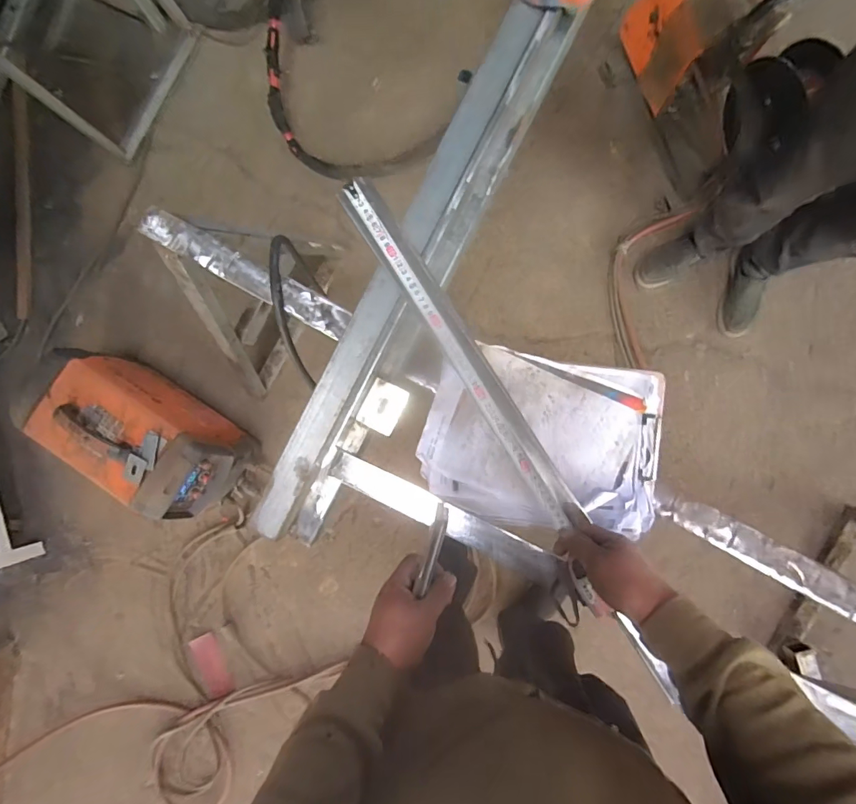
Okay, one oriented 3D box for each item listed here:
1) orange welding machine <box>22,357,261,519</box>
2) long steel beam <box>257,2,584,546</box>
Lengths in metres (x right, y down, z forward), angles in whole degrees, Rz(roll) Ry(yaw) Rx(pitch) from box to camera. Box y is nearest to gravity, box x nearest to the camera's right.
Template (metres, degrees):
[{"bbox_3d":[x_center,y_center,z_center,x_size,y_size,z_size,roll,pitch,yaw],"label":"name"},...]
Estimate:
[{"bbox_3d":[-0.740,0.086,1.195,0.465,0.293,0.242,34,90,4],"label":"orange welding machine"},{"bbox_3d":[-0.006,-0.183,0.602,0.085,0.073,0.828,26,89,4],"label":"long steel beam"}]

